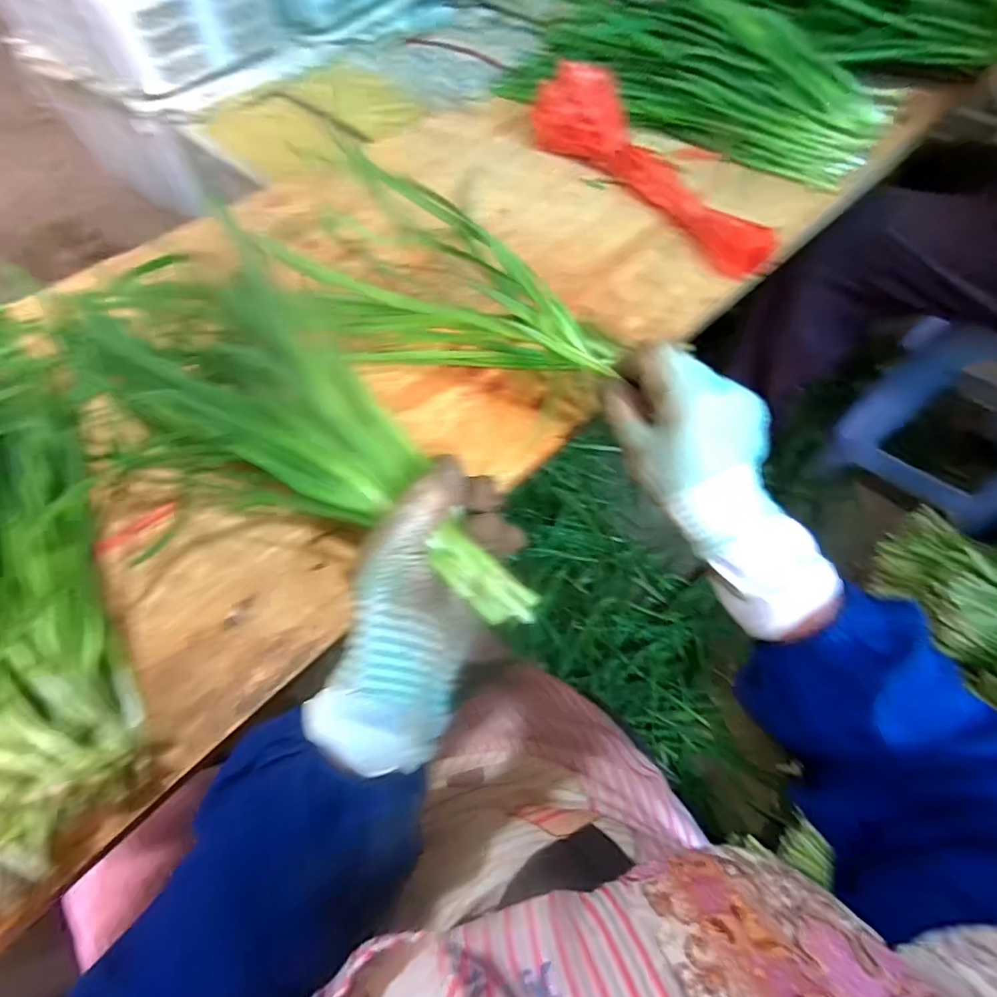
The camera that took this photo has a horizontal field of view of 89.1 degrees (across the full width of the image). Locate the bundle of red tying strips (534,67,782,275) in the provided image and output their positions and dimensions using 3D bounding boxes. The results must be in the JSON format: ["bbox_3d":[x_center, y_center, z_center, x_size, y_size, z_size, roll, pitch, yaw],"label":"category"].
[{"bbox_3d":[0.148,-0.337,0.521,0.091,0.071,0.305,-27,64,-17],"label":"bundle of red tying strips"}]

